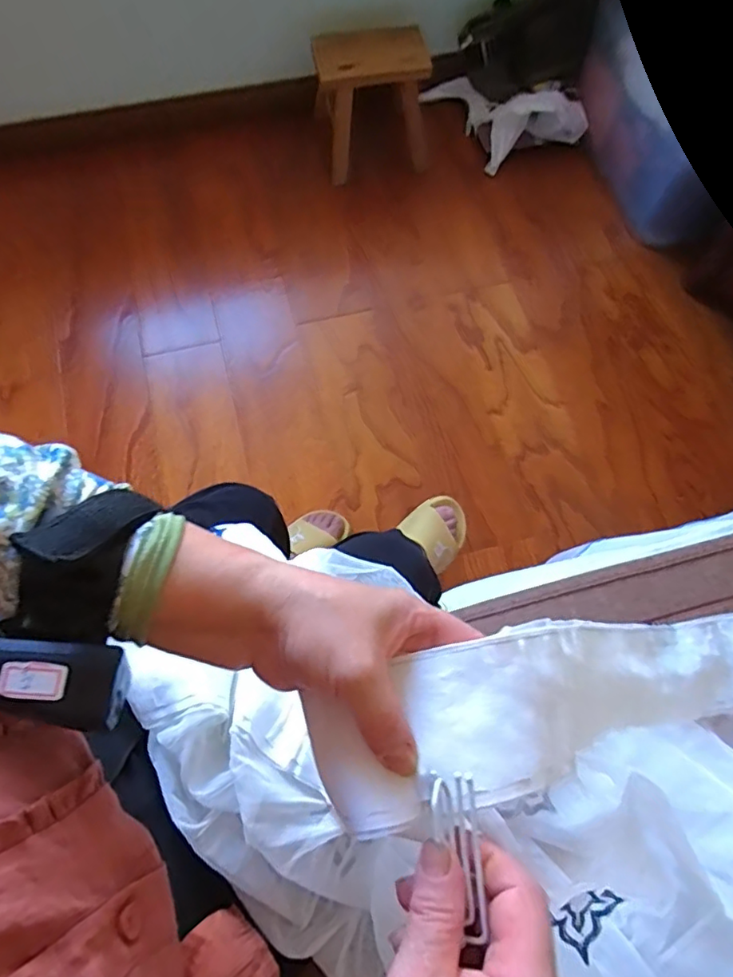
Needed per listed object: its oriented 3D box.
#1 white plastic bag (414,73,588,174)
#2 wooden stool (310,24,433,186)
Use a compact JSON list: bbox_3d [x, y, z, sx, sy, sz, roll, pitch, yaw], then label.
[{"bbox_3d":[0.308,-0.928,1.400,0.417,0.117,0.215,35,73,23],"label":"white plastic bag"},{"bbox_3d":[0.009,-0.889,1.292,0.239,0.225,0.214,-17,72,-7],"label":"wooden stool"}]

